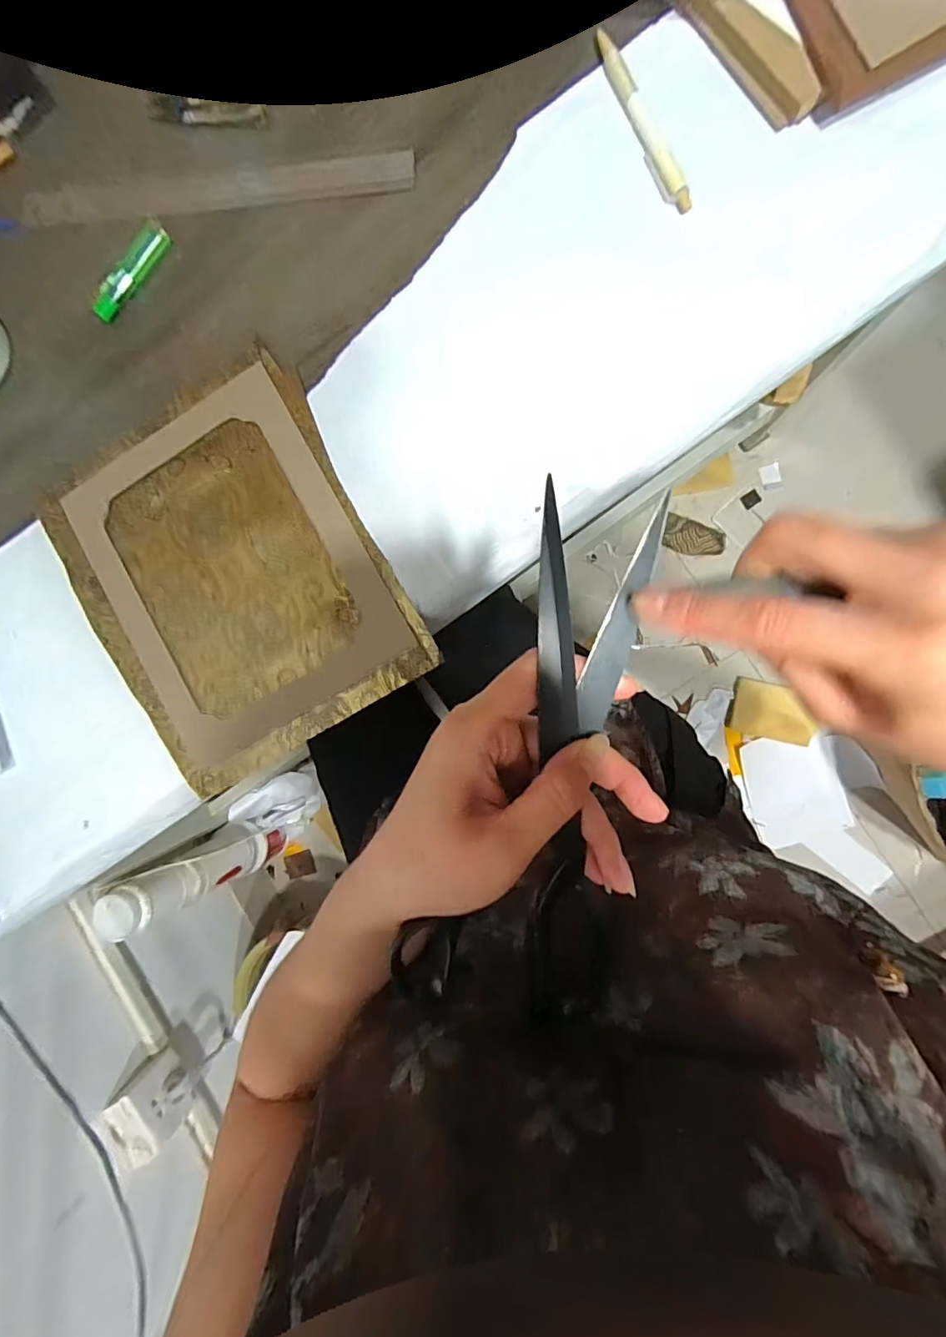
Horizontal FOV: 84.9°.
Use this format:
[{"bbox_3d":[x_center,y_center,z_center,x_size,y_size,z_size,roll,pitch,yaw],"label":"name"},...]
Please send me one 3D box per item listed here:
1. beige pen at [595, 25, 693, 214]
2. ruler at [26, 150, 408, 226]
[{"bbox_3d":[0.115,-0.369,0.348,0.014,0.014,0.133,-22,88,7],"label":"beige pen"},{"bbox_3d":[-0.202,-0.363,0.393,0.318,0.006,0.033,3,91,7],"label":"ruler"}]

